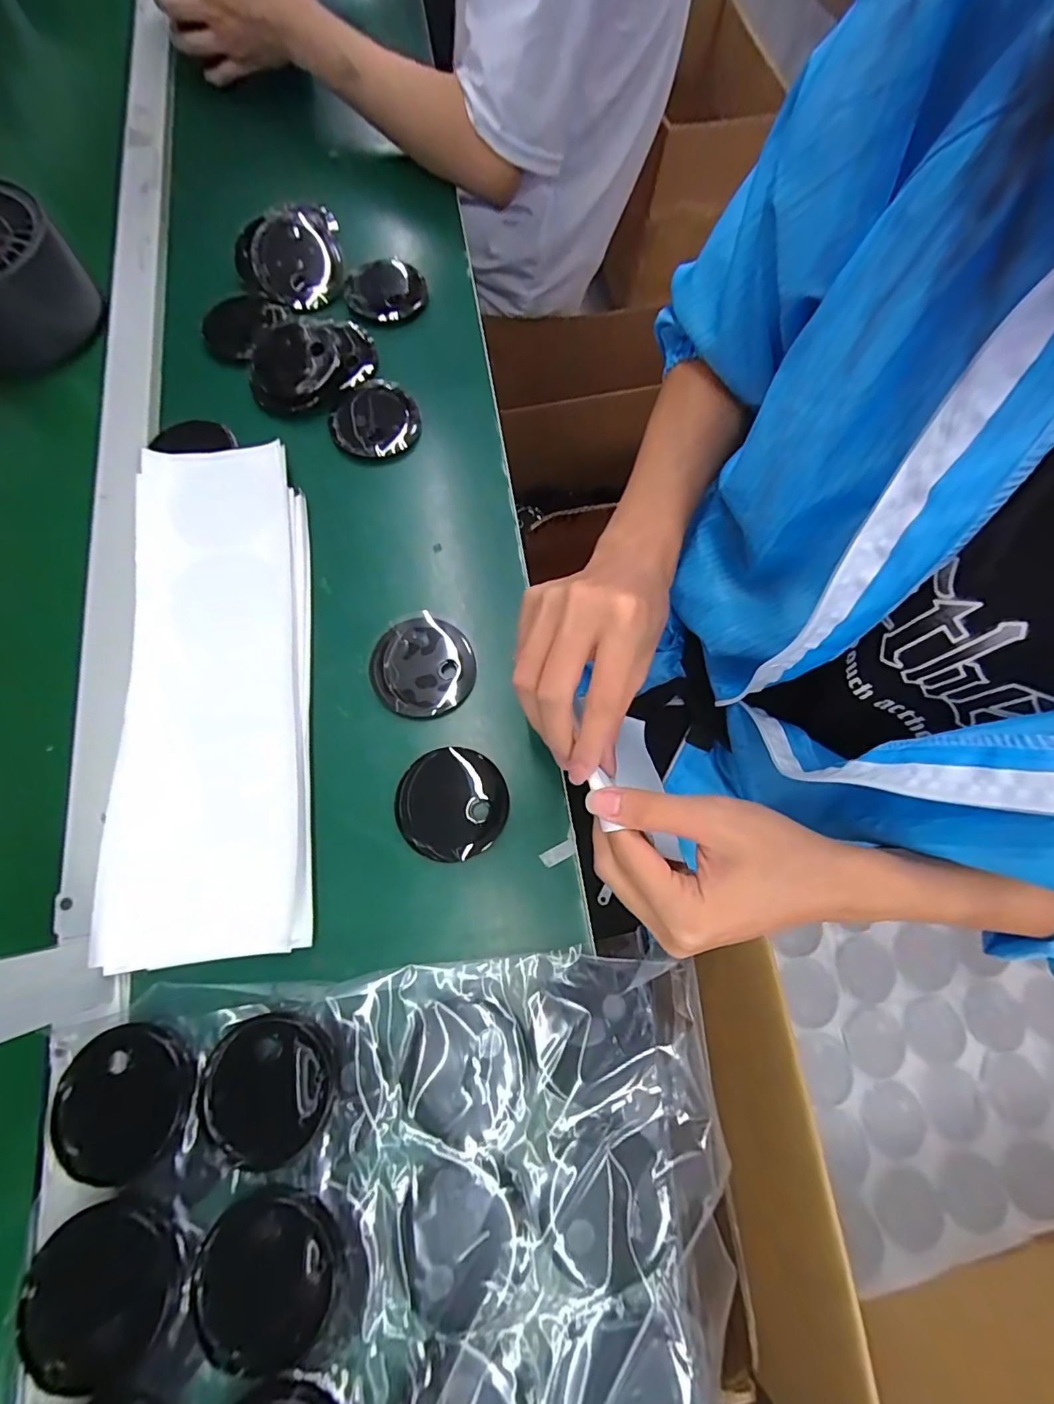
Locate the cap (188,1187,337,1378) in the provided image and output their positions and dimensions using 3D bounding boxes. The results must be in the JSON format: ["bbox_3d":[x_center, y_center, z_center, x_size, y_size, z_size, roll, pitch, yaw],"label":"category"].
[{"bbox_3d":[-0.143,0.311,0.277,0.073,0.006,0.071,1,73,-3],"label":"cap"}]

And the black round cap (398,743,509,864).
[{"bbox_3d":[-0.053,0.071,0.362,0.076,0.009,0.075,1,73,-3],"label":"black round cap"}]

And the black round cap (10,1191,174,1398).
[{"bbox_3d":[-0.225,0.310,0.268,0.069,0.009,0.075,1,73,-3],"label":"black round cap"}]

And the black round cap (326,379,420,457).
[{"bbox_3d":[-0.136,-0.254,0.454,0.075,0.013,0.079,1,73,-3],"label":"black round cap"}]

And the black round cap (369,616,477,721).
[{"bbox_3d":[-0.079,-0.027,0.389,0.075,0.011,0.077,1,73,-3],"label":"black round cap"}]

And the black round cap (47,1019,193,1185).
[{"bbox_3d":[-0.233,0.231,0.295,0.068,0.012,0.073,0,73,-3],"label":"black round cap"}]

